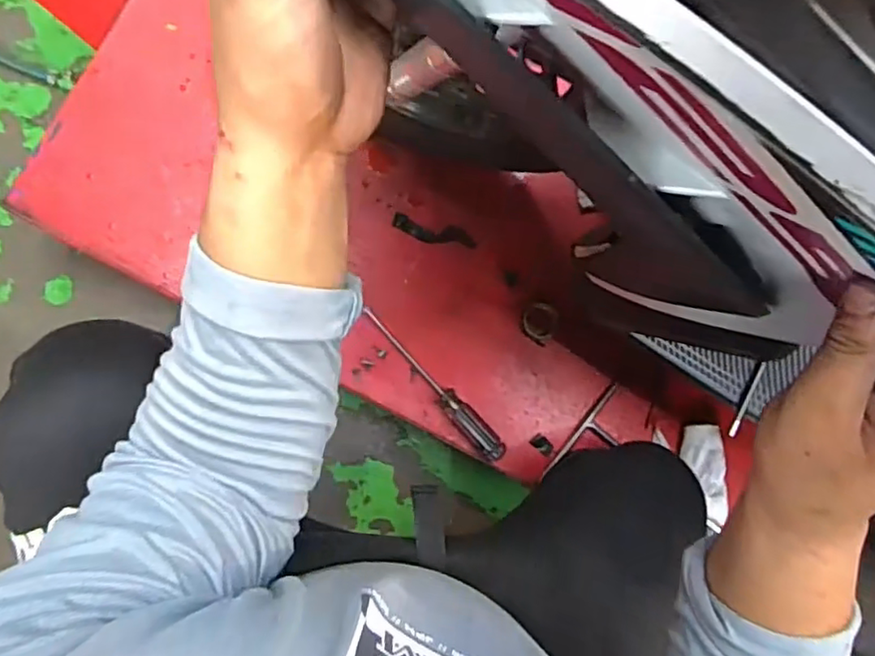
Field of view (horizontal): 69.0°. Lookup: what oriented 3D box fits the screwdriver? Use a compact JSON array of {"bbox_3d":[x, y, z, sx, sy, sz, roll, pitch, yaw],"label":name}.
[{"bbox_3d":[-0.006,0.068,0.767,0.025,0.029,0.234,-43,90,-8],"label":"screwdriver"}]

